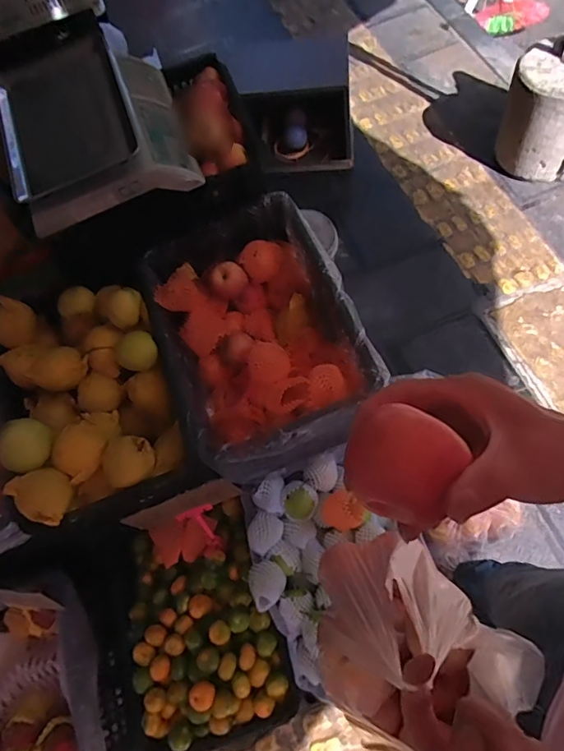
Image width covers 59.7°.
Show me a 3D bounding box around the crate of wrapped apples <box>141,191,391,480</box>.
[{"bbox_3d":[-0.052,-0.095,0.994,0.357,0.174,0.496,-22,66,-1],"label":"crate of wrapped apples"}]

